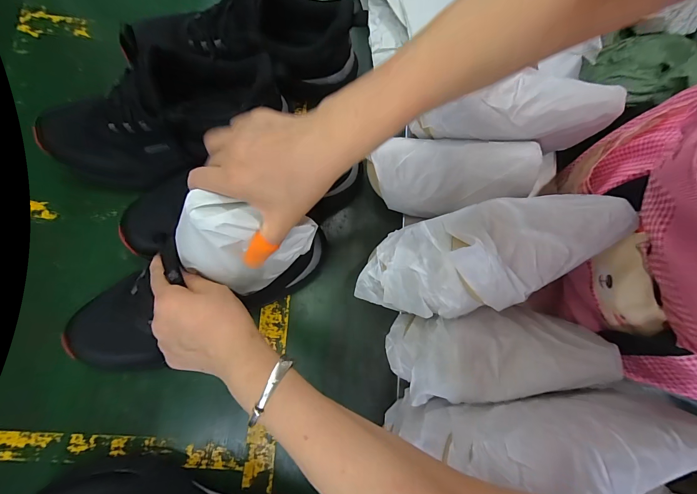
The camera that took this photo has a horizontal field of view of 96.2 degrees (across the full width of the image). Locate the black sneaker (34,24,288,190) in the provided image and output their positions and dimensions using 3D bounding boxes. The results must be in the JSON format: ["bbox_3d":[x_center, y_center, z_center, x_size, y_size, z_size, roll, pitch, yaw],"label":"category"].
[{"bbox_3d":[-0.239,-0.160,0.400,0.304,0.129,0.109,-17,83,-9],"label":"black sneaker"}]

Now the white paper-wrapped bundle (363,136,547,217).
[{"bbox_3d":[0.136,-0.096,0.433,0.207,0.060,0.098,4,108,8],"label":"white paper-wrapped bundle"}]

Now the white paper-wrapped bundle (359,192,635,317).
[{"bbox_3d":[0.146,0.002,0.315,0.263,0.114,0.100,-12,82,-9],"label":"white paper-wrapped bundle"}]

